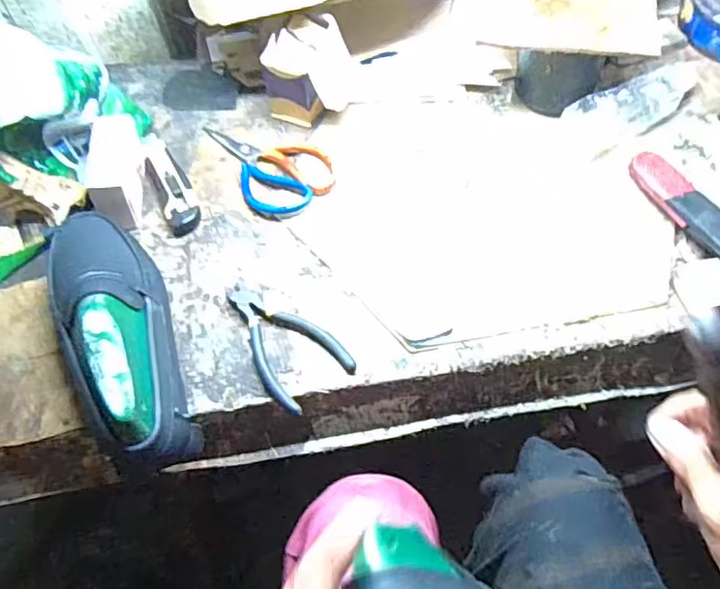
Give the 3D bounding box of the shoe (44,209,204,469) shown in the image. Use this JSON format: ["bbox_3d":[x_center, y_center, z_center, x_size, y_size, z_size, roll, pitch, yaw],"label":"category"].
[{"bbox_3d":[-0.212,0.021,0.505,0.094,0.099,0.269,-30,63,-15],"label":"shoe"}]

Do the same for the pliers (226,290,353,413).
[{"bbox_3d":[-0.079,0.042,0.537,0.072,0.014,0.141,-39,65,-20],"label":"pliers"}]

